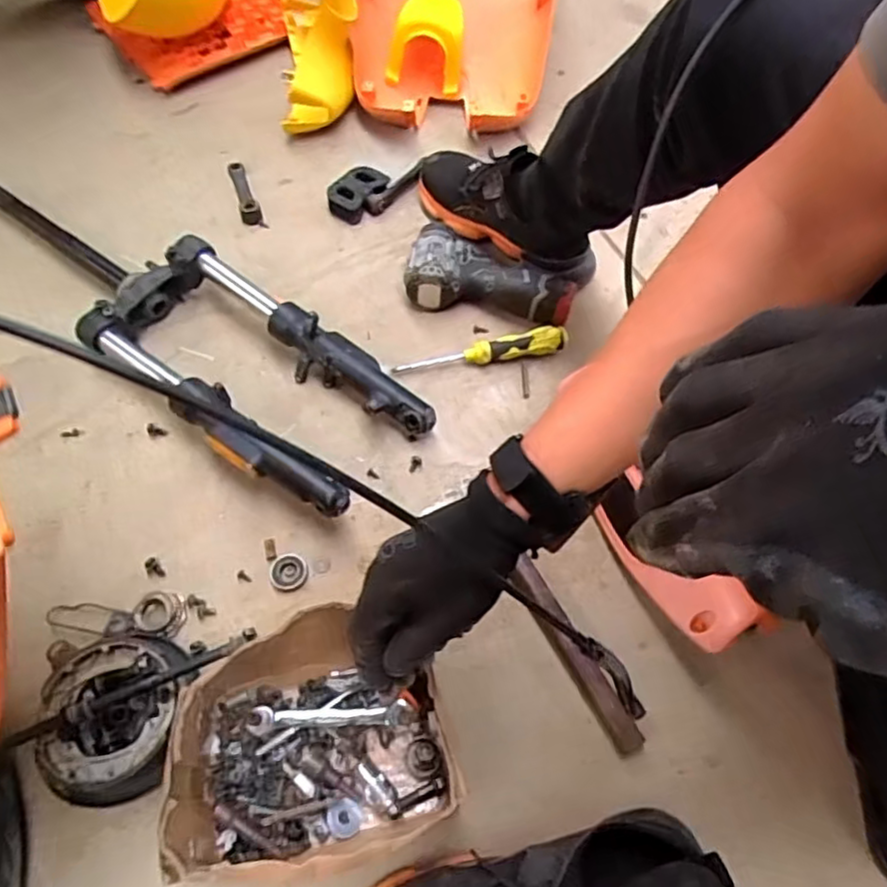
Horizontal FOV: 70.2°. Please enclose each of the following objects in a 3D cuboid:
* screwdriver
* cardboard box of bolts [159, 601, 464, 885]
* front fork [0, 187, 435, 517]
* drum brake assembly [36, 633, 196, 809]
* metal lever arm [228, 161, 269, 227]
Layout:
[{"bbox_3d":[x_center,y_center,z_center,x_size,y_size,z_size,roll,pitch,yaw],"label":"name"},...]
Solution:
[{"bbox_3d":[0.043,-0.108,0.726,0.201,0.028,0.028,-8,60,-6],"label":"screwdriver"},{"bbox_3d":[-0.098,0.214,0.489,0.196,0.093,0.184,-7,60,-5],"label":"cardboard box of bolts"},{"bbox_3d":[-0.328,-0.165,0.731,0.696,0.063,0.185,35,65,18],"label":"front fork"},{"bbox_3d":[-0.258,0.217,0.502,0.111,0.061,0.124,12,60,6],"label":"drum brake assembly"},{"bbox_3d":[-0.276,-0.346,0.864,0.027,0.018,0.135,-20,62,-13],"label":"metal lever arm"}]

